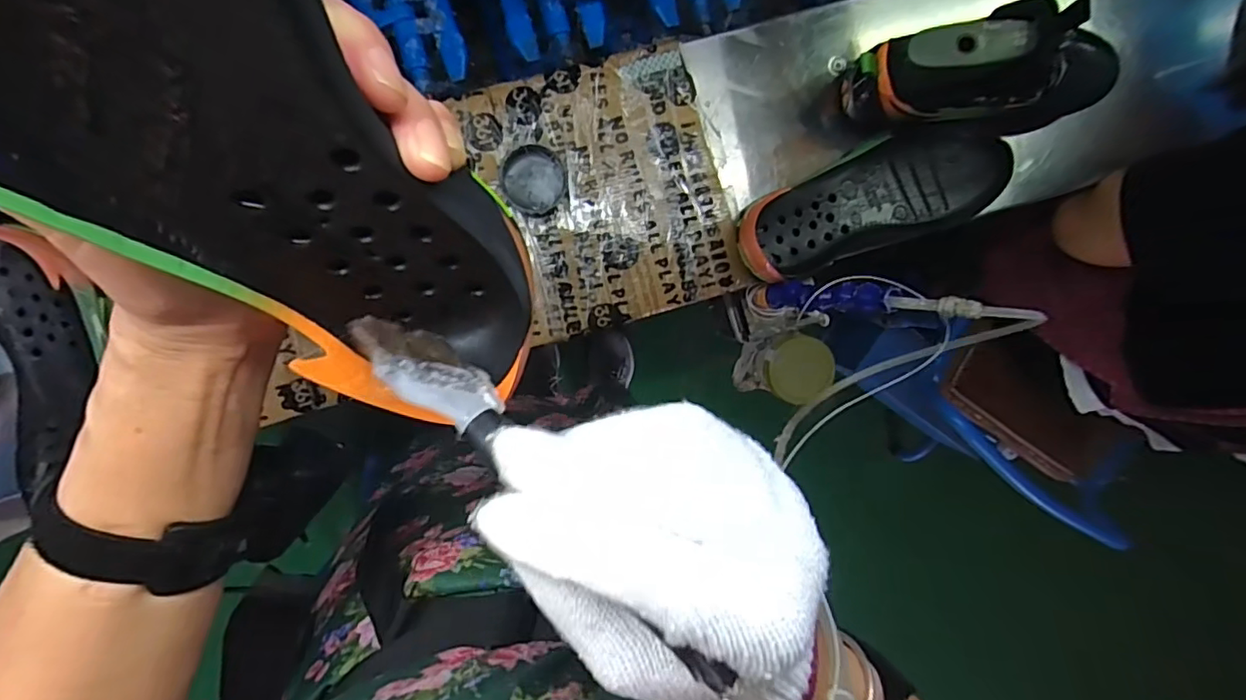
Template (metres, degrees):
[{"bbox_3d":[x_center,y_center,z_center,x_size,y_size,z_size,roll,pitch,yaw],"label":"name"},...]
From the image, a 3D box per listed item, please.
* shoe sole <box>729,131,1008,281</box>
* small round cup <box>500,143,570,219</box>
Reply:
[{"bbox_3d":[0.236,-0.144,0.555,0.276,0.056,0.099,-17,98,-3],"label":"shoe sole"},{"bbox_3d":[-0.083,-0.158,0.541,0.058,0.015,0.062,-1,97,-5],"label":"small round cup"}]

